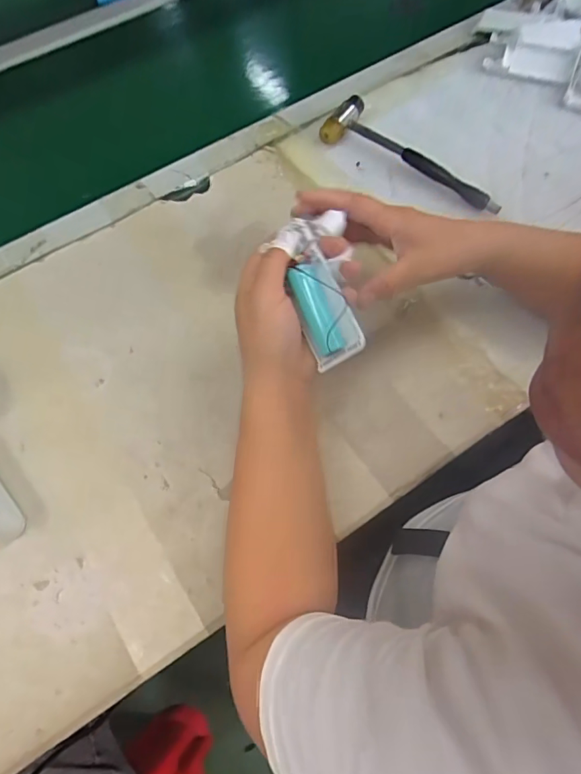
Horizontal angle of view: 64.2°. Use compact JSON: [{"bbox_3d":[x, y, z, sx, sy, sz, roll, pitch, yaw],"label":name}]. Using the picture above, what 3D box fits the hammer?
[{"bbox_3d":[0.141,-0.260,0.517,0.214,0.023,0.064,31,71,13],"label":"hammer"}]

